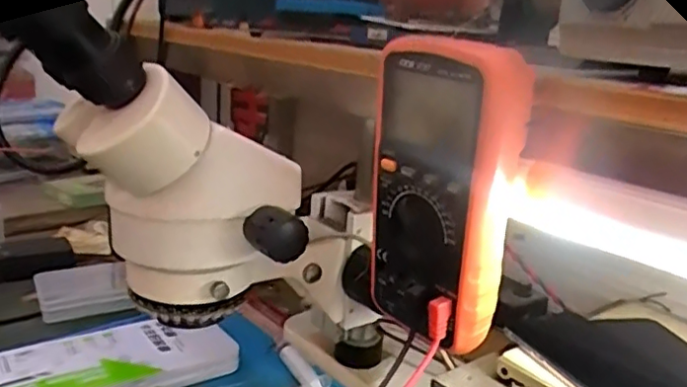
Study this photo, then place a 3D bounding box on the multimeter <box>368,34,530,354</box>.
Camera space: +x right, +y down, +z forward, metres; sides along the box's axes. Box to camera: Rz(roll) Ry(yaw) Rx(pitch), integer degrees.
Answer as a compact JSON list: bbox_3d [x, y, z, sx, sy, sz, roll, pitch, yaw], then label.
[{"bbox_3d":[0.055,0.000,0.366,0.047,0.172,0.081,-6,18,-31],"label":"multimeter"}]

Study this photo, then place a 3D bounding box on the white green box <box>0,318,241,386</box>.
[{"bbox_3d":[-0.198,0.148,0.538,0.187,0.032,0.112,-7,19,-33],"label":"white green box"}]

